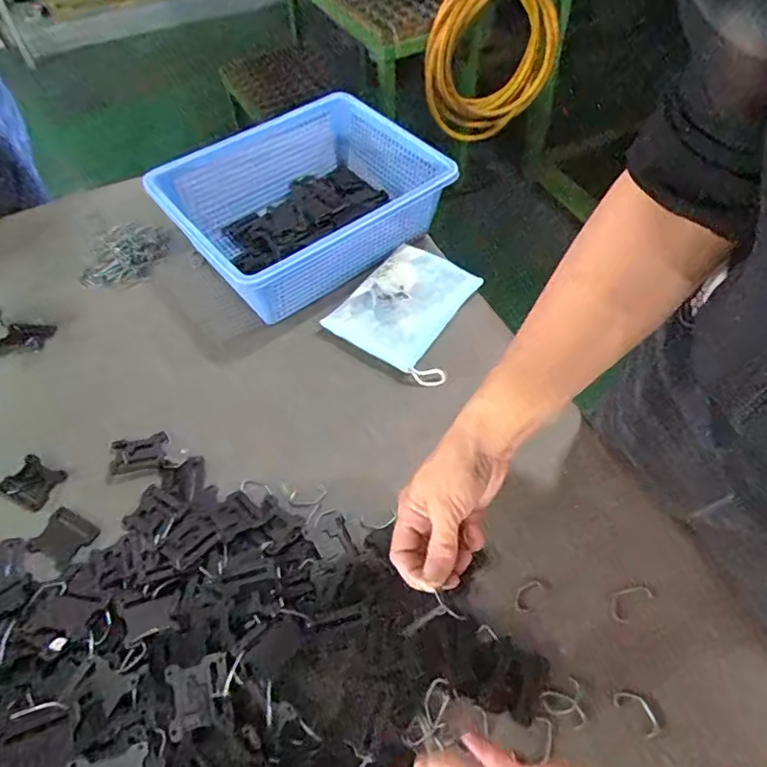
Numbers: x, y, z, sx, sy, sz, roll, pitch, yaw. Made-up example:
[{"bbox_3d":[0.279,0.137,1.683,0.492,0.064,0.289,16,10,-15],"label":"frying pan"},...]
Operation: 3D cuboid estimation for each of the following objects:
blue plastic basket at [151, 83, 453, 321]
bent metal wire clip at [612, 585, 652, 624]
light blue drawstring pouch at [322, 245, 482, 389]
[{"bbox_3d":[-0.094,-0.218,0.676,0.296,0.098,0.230,-33,61,-19],"label":"blue plastic basket"},{"bbox_3d":[0.204,0.180,0.459,0.042,0.004,0.021,-33,61,-19],"label":"bent metal wire clip"},{"bbox_3d":[0.036,-0.088,0.635,0.138,0.029,0.161,31,62,20],"label":"light blue drawstring pouch"}]

